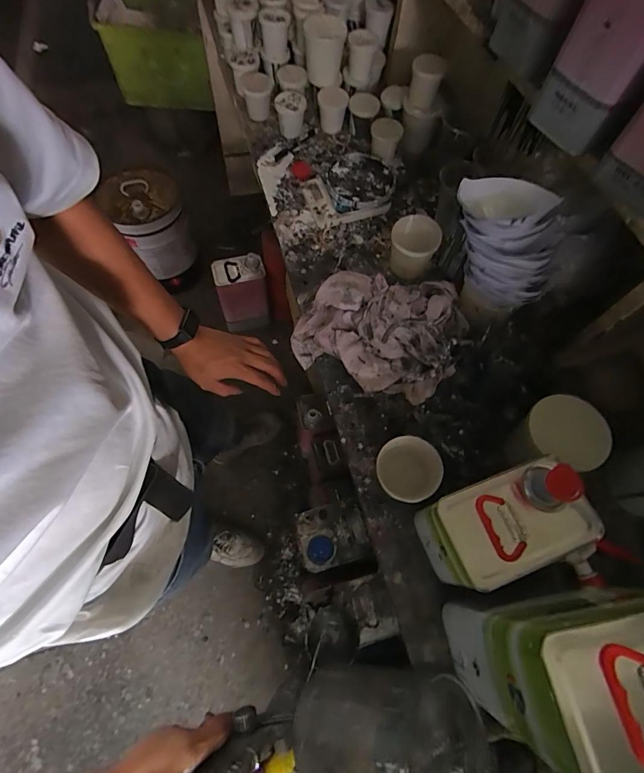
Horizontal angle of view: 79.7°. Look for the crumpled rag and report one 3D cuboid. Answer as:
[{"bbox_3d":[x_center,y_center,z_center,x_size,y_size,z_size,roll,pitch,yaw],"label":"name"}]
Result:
[{"bbox_3d":[0.105,-0.118,0.709,0.284,0.145,0.242,26,66,8],"label":"crumpled rag"}]

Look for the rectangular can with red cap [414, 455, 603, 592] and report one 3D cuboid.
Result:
[{"bbox_3d":[0.237,0.182,0.515,0.176,0.162,0.112,-18,68,-11],"label":"rectangular can with red cap"}]

